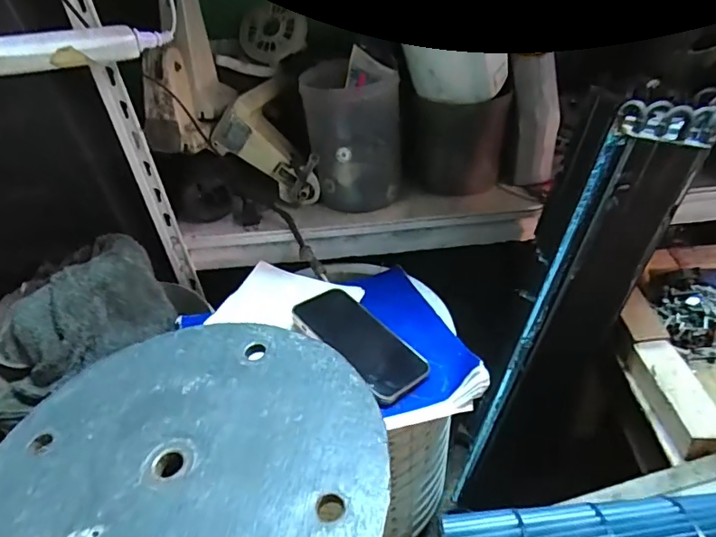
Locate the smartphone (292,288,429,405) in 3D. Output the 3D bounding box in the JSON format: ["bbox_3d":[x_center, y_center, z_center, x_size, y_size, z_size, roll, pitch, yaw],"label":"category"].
[{"bbox_3d":[-0.002,0.079,0.569,0.082,0.011,0.169,-24,49,-34],"label":"smartphone"}]

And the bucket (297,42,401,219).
[{"bbox_3d":[-0.005,-0.187,0.722,0.126,0.191,0.127,-6,35,0],"label":"bucket"}]

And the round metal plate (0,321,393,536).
[{"bbox_3d":[-0.090,0.104,0.255,0.206,0.010,0.201,-4,35,3],"label":"round metal plate"}]

